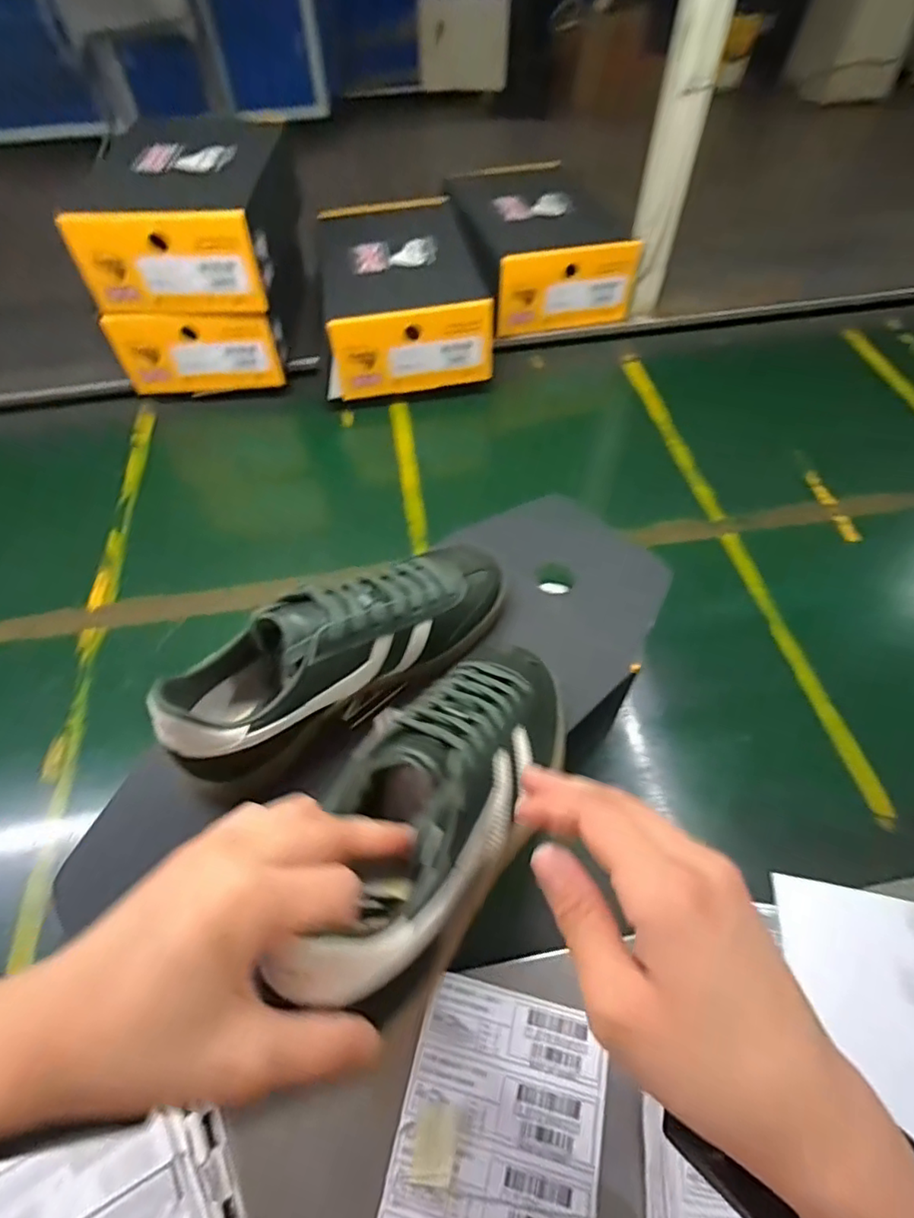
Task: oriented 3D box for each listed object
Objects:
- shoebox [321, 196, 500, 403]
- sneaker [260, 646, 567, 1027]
[{"bbox_3d":[-0.080,-0.428,0.812,0.225,0.126,0.253,-6,55,-3],"label":"shoebox"},{"bbox_3d":[-0.006,0.093,0.324,0.086,0.081,0.247,22,33,16],"label":"sneaker"}]

